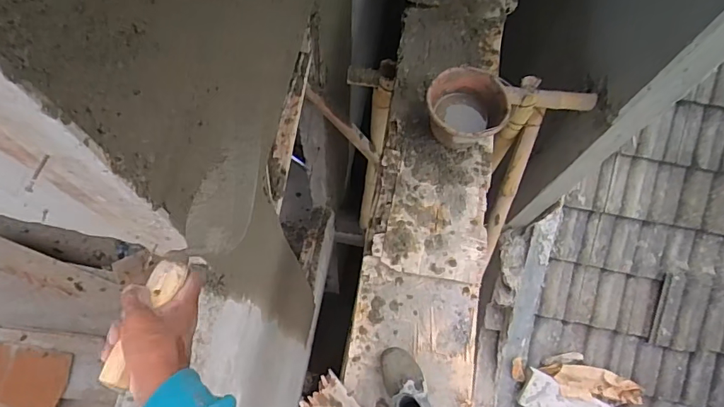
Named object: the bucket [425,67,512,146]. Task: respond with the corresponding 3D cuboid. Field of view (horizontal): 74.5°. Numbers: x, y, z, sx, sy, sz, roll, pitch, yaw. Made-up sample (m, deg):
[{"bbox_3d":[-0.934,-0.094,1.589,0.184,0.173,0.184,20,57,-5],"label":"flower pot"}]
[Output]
[{"bbox_3d":[0.306,-0.271,1.431,0.233,0.159,0.220,1,70,-2],"label":"bucket"}]

